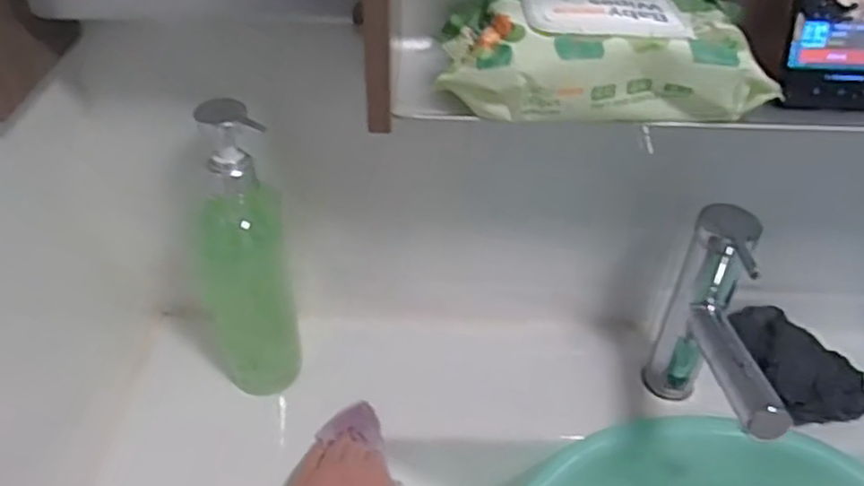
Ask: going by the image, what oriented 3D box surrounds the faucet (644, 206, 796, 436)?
[{"bbox_3d":[0.221,0.098,0.536,0.047,0.196,0.166,6,43,5],"label":"faucet"}]

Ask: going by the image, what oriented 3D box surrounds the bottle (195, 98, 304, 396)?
[{"bbox_3d":[-0.152,0.016,0.563,0.081,0.268,0.066,-15,45,-17],"label":"bottle"}]

